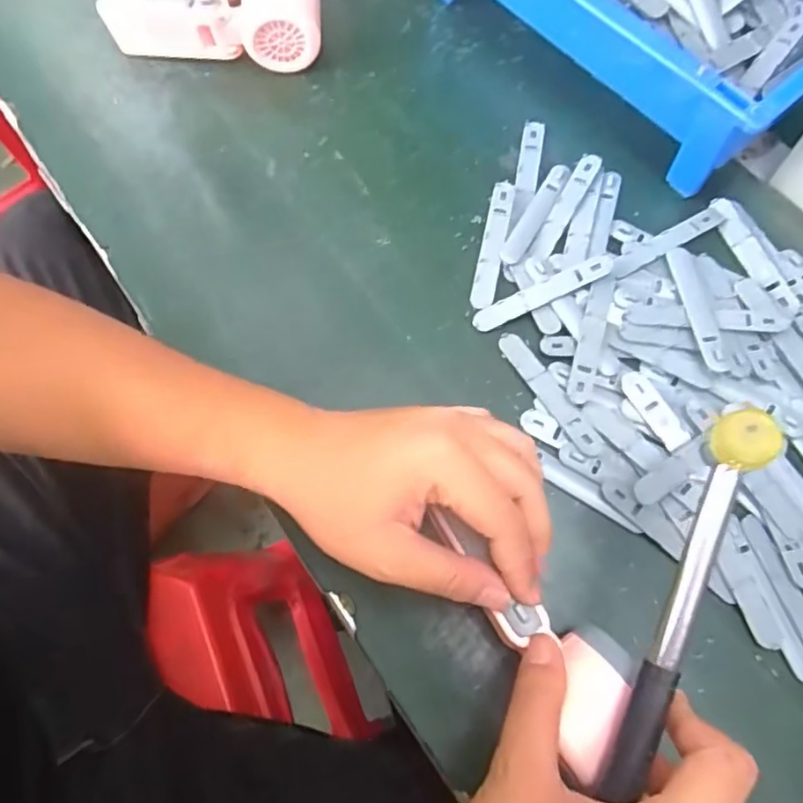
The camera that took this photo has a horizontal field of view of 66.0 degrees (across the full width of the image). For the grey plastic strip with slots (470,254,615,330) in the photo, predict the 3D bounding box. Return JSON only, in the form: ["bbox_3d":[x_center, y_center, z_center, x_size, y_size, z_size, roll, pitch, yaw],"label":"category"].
[{"bbox_3d":[0.092,-0.070,0.404,0.096,0.004,0.014,-24,83,4],"label":"grey plastic strip with slots"}]

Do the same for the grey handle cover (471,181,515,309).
[{"bbox_3d":[0.062,-0.107,0.421,0.016,0.012,0.091,11,72,5],"label":"grey handle cover"}]

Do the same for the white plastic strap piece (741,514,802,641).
[{"bbox_3d":[0.215,0.109,0.339,0.013,0.005,0.094,-19,72,-5],"label":"white plastic strap piece"}]

